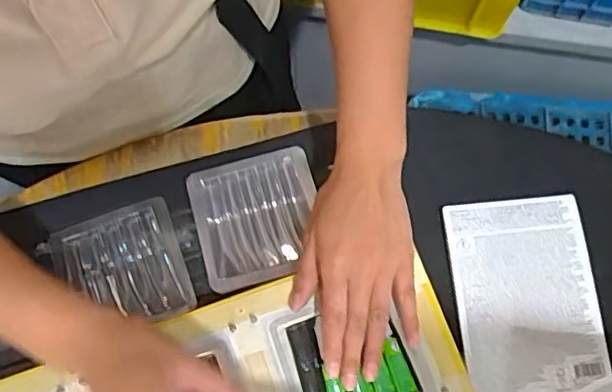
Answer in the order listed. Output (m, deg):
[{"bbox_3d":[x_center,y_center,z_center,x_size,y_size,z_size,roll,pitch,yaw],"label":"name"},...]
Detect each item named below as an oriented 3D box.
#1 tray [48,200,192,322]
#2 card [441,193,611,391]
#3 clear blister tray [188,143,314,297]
[{"bbox_3d":[-0.155,0.061,0.514,0.102,0.012,0.101,-19,77,-5],"label":"tray"},{"bbox_3d":[0.182,0.085,0.508,0.116,0.006,0.168,-4,76,-1],"label":"card"},{"bbox_3d":[-0.041,0.018,0.512,0.102,0.021,0.107,-15,77,-4],"label":"clear blister tray"}]

